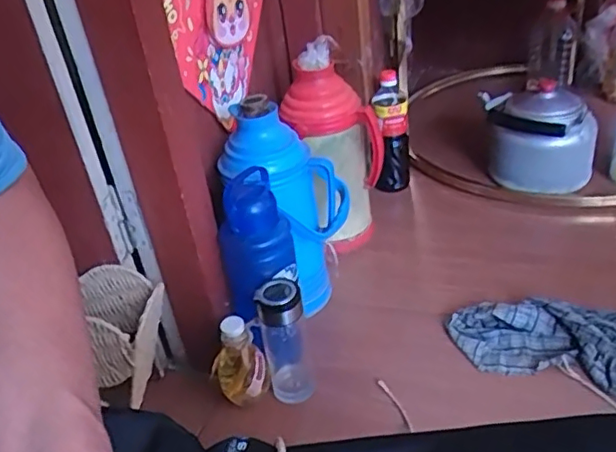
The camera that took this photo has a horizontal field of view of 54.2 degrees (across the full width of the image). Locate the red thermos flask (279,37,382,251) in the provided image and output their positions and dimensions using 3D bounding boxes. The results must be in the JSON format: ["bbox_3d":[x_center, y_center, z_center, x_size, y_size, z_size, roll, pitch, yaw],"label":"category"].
[{"bbox_3d":[0.052,-0.136,1.143,0.143,0.396,0.165,14,38,30],"label":"red thermos flask"}]

